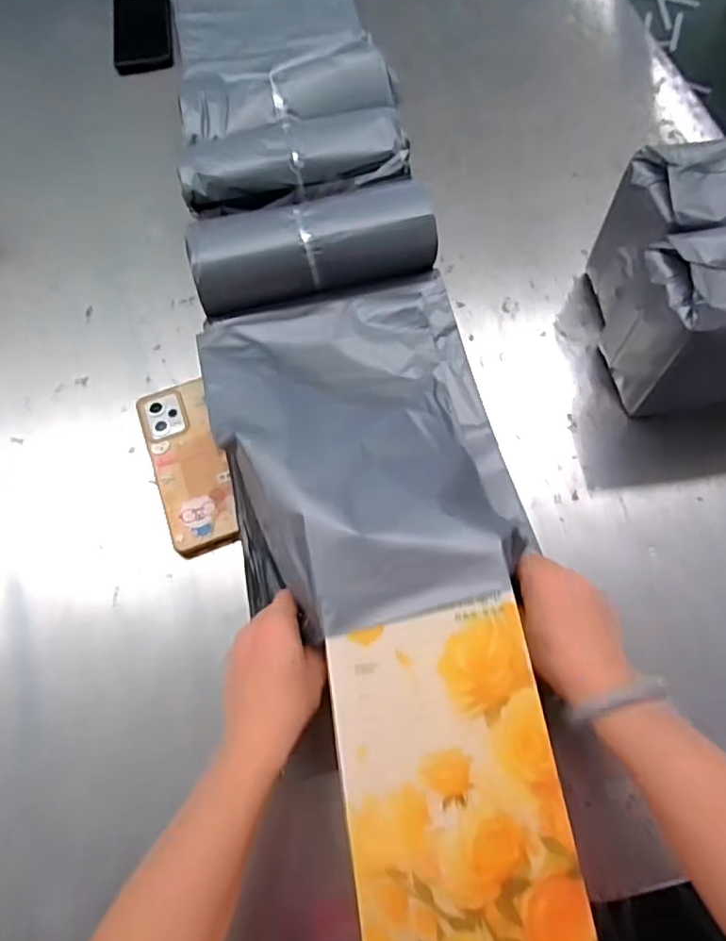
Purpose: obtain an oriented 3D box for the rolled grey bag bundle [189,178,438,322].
[{"bbox_3d":[-0.051,-0.222,0.611,0.241,0.070,0.093,-14,67,-3],"label":"rolled grey bag bundle"}]

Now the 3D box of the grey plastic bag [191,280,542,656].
[{"bbox_3d":[-0.001,-0.036,0.496,0.235,0.101,0.324,-14,67,-3],"label":"grey plastic bag"}]

